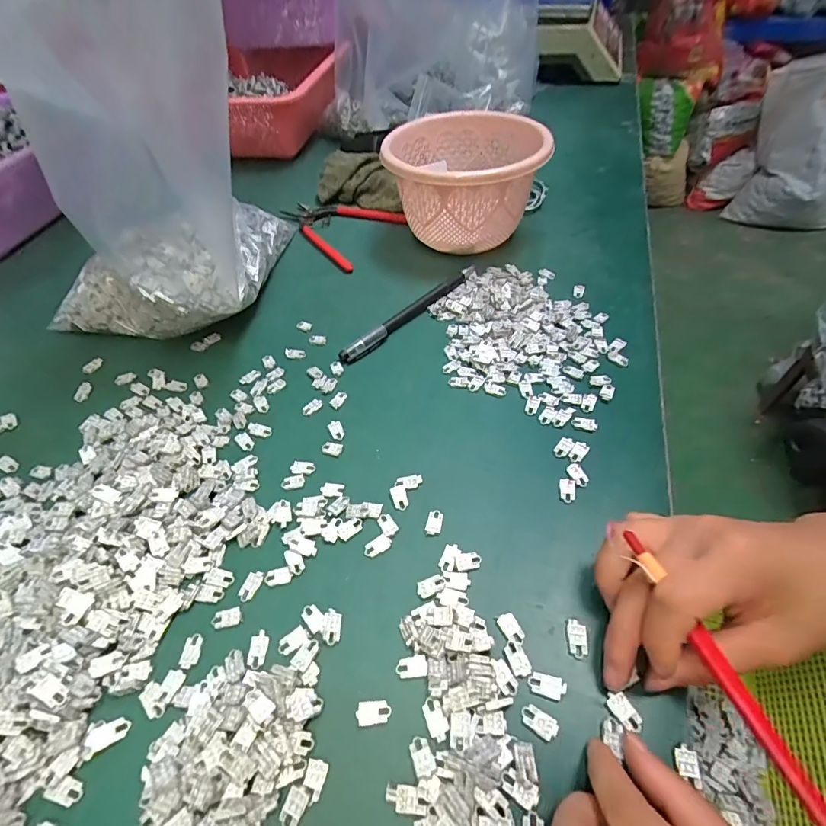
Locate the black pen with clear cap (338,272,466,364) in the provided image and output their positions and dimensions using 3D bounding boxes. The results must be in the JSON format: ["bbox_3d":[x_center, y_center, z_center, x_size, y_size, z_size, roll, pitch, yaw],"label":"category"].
[{"bbox_3d":[-0.006,-0.082,0.374,0.015,0.009,0.140,34,60,28],"label":"black pen with clear cap"}]

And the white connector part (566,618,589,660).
[{"bbox_3d":[0.078,0.106,0.209,0.009,0.004,0.017,4,50,7],"label":"white connector part"}]

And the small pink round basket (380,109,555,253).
[{"bbox_3d":[0.051,-0.216,0.427,0.137,0.086,0.142,-2,50,2],"label":"small pink round basket"}]

